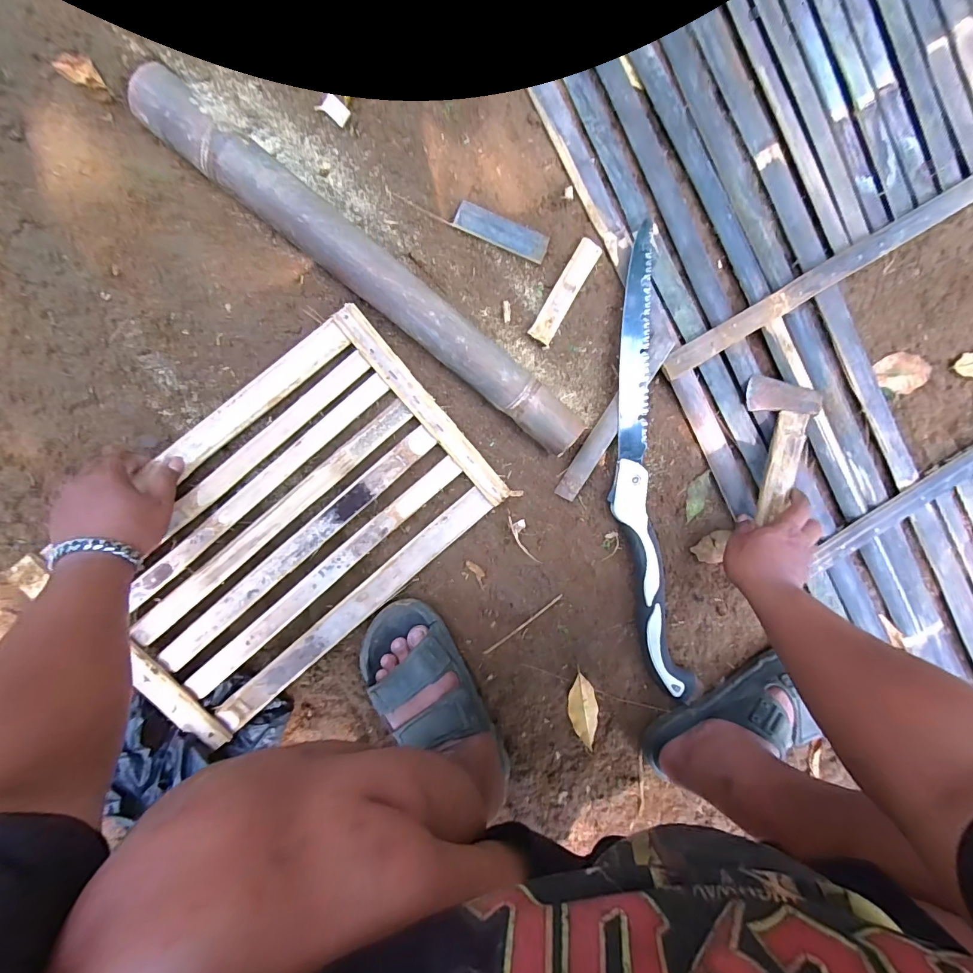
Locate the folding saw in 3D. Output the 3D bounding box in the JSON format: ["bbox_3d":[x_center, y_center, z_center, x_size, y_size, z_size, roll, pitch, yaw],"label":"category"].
[{"bbox_3d":[0.198,-0.008,0.525,0.080,0.026,0.587,-9,97,-4],"label":"folding saw"}]

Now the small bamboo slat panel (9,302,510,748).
[{"bbox_3d":[-0.235,0.045,0.492,0.448,0.031,0.292,-41,99,-4],"label":"small bamboo slat panel"}]

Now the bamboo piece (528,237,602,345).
[{"bbox_3d":[0.095,-0.235,0.501,0.029,0.014,0.131,30,93,-7],"label":"bamboo piece"}]

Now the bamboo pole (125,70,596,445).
[{"bbox_3d":[-0.114,-0.223,0.460,0.559,0.059,0.063,37,92,-8],"label":"bamboo pole"}]

